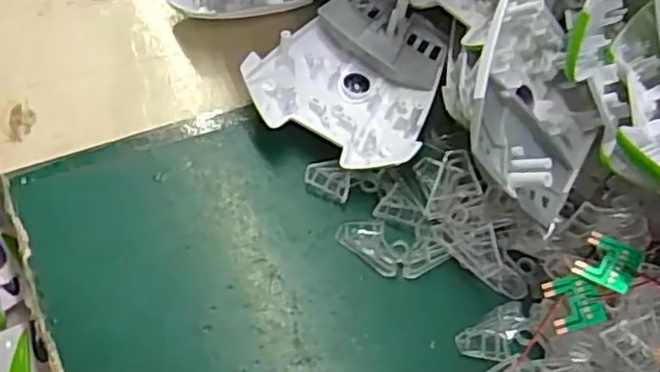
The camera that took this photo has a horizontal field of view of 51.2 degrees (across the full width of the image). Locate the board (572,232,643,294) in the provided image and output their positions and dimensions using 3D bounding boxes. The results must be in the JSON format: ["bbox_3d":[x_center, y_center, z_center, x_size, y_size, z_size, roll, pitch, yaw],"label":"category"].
[{"bbox_3d":[0.132,0.036,0.325,0.026,0.004,0.024,21,69,24],"label":"board"}]

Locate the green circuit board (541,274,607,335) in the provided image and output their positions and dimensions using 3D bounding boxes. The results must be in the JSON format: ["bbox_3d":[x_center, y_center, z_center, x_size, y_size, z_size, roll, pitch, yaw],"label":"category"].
[{"bbox_3d":[0.115,0.055,0.324,0.024,0.004,0.024,-15,80,-1],"label":"green circuit board"}]

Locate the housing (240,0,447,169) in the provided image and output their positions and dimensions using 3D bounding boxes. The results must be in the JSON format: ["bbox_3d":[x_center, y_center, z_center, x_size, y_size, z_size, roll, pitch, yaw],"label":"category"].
[{"bbox_3d":[0.016,-0.064,0.395,0.096,0.032,0.108,28,67,11],"label":"housing"}]

